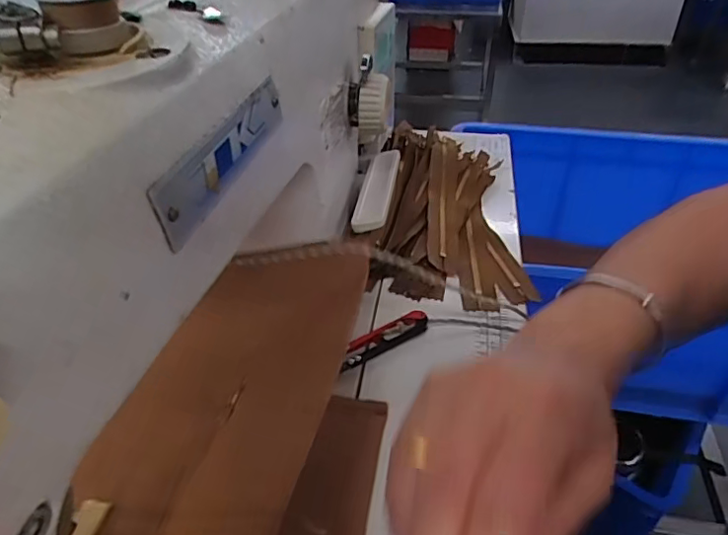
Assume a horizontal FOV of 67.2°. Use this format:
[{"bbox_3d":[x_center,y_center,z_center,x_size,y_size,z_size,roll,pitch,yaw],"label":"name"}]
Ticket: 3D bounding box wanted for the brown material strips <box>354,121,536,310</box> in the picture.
[{"bbox_3d":[0.070,-0.059,0.502,0.136,0.042,0.233,2,38,3],"label":"brown material strips"}]

